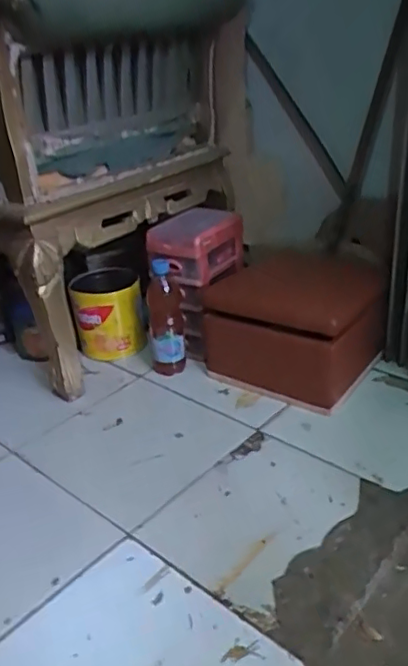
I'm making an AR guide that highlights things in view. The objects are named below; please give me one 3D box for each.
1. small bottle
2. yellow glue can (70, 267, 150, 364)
[{"bbox_3d":[-0.075,-0.020,1.149,0.069,0.228,0.081,-5,28,0],"label":"small bottle"},{"bbox_3d":[-0.204,-0.036,1.265,0.149,0.173,0.139,-9,28,-9],"label":"yellow glue can"}]

